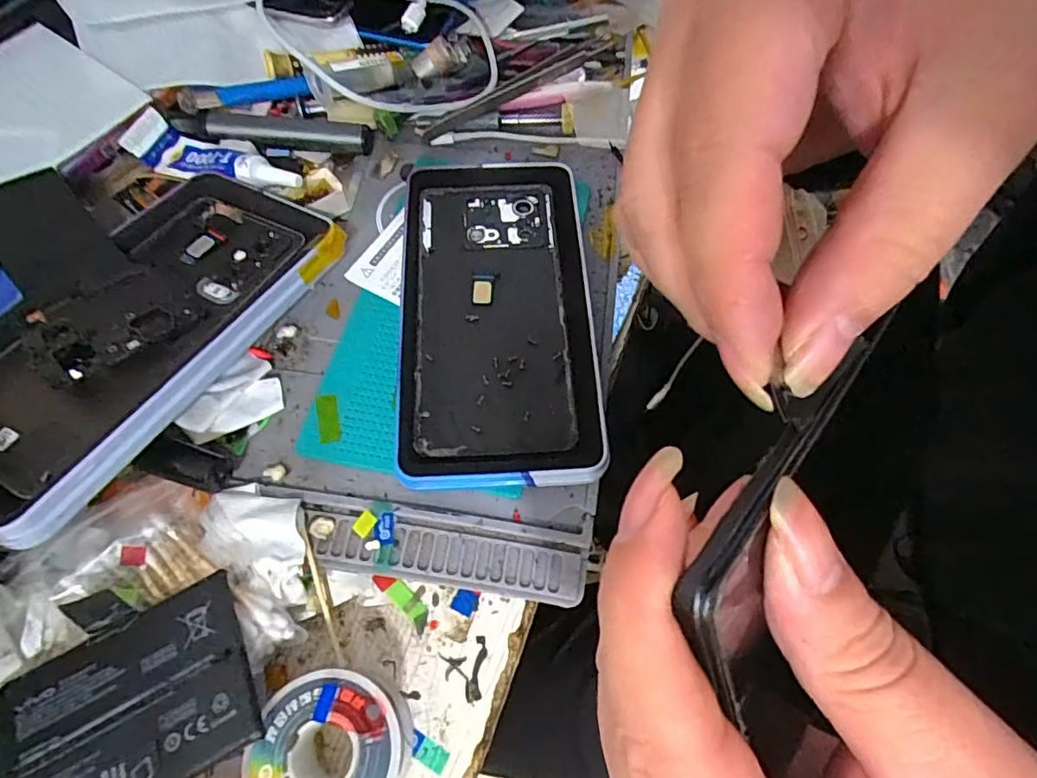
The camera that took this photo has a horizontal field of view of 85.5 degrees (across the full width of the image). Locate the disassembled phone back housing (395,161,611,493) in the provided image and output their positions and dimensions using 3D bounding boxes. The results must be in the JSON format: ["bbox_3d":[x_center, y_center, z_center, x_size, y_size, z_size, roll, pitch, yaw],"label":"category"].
[{"bbox_3d":[-0.012,-0.043,0.290,0.097,0.012,0.189,-2,64,-2],"label":"disassembled phone back housing"}]

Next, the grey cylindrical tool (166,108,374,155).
[{"bbox_3d":[-0.150,-0.158,0.344,0.115,0.022,0.016,-1,64,-2],"label":"grey cylindrical tool"}]

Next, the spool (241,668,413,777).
[{"bbox_3d":[-0.069,0.135,0.209,0.052,0.035,0.053,0,64,-1],"label":"spool"}]

